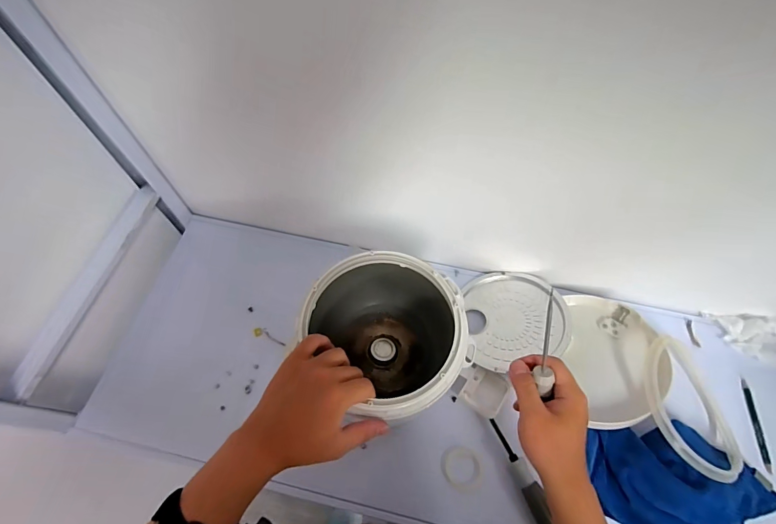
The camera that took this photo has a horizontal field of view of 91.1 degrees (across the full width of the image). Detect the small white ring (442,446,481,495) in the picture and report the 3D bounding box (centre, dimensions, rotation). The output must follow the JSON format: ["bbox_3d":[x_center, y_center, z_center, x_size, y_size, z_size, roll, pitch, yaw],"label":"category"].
[{"bbox_3d":[0.104,0.295,0.544,0.056,0.008,0.056,0,62,0],"label":"small white ring"}]

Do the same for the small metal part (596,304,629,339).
[{"bbox_3d":[0.363,0.093,0.609,0.050,0.010,0.037,-44,49,-10],"label":"small metal part"}]

